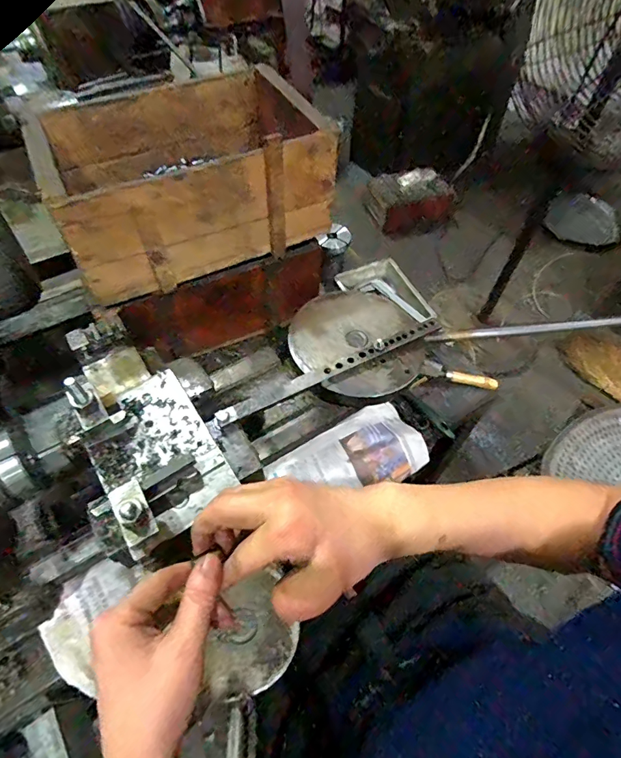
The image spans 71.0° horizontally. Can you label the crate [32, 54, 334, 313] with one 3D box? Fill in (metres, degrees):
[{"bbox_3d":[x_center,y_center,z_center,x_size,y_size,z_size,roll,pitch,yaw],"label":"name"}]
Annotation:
[{"bbox_3d":[-0.170,-0.291,0.624,0.372,0.145,0.255,-26,59,-19],"label":"crate"}]

